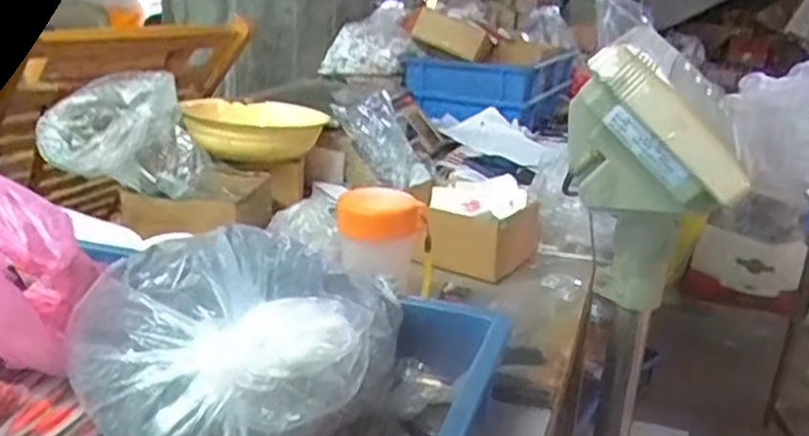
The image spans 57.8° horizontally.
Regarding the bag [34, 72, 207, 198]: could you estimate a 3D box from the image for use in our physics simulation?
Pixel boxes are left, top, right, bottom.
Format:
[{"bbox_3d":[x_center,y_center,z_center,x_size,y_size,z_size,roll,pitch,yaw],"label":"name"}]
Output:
[{"bbox_3d":[-0.320,-0.098,0.836,0.167,0.108,0.124,-2,20,-13],"label":"bag"}]

